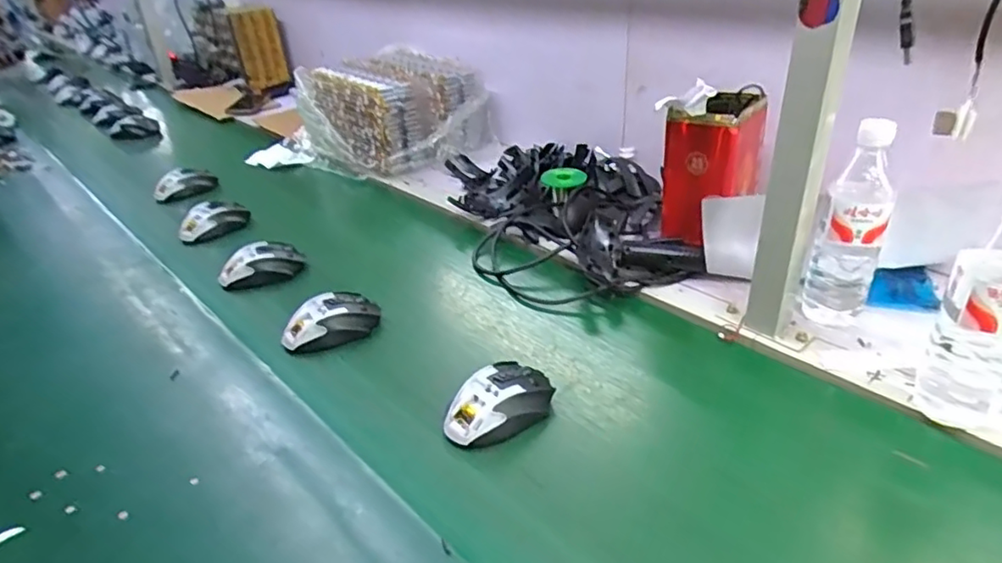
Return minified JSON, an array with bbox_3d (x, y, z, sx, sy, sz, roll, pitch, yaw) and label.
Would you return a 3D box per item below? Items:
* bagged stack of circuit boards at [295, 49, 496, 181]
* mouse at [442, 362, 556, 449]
[{"bbox_3d":[-0.206,-0.345,1.249,0.313,0.154,0.258,-24,37,-29],"label":"bagged stack of circuit boards"},{"bbox_3d":[0.001,0.118,0.609,0.071,0.038,0.113,22,41,36],"label":"mouse"}]

